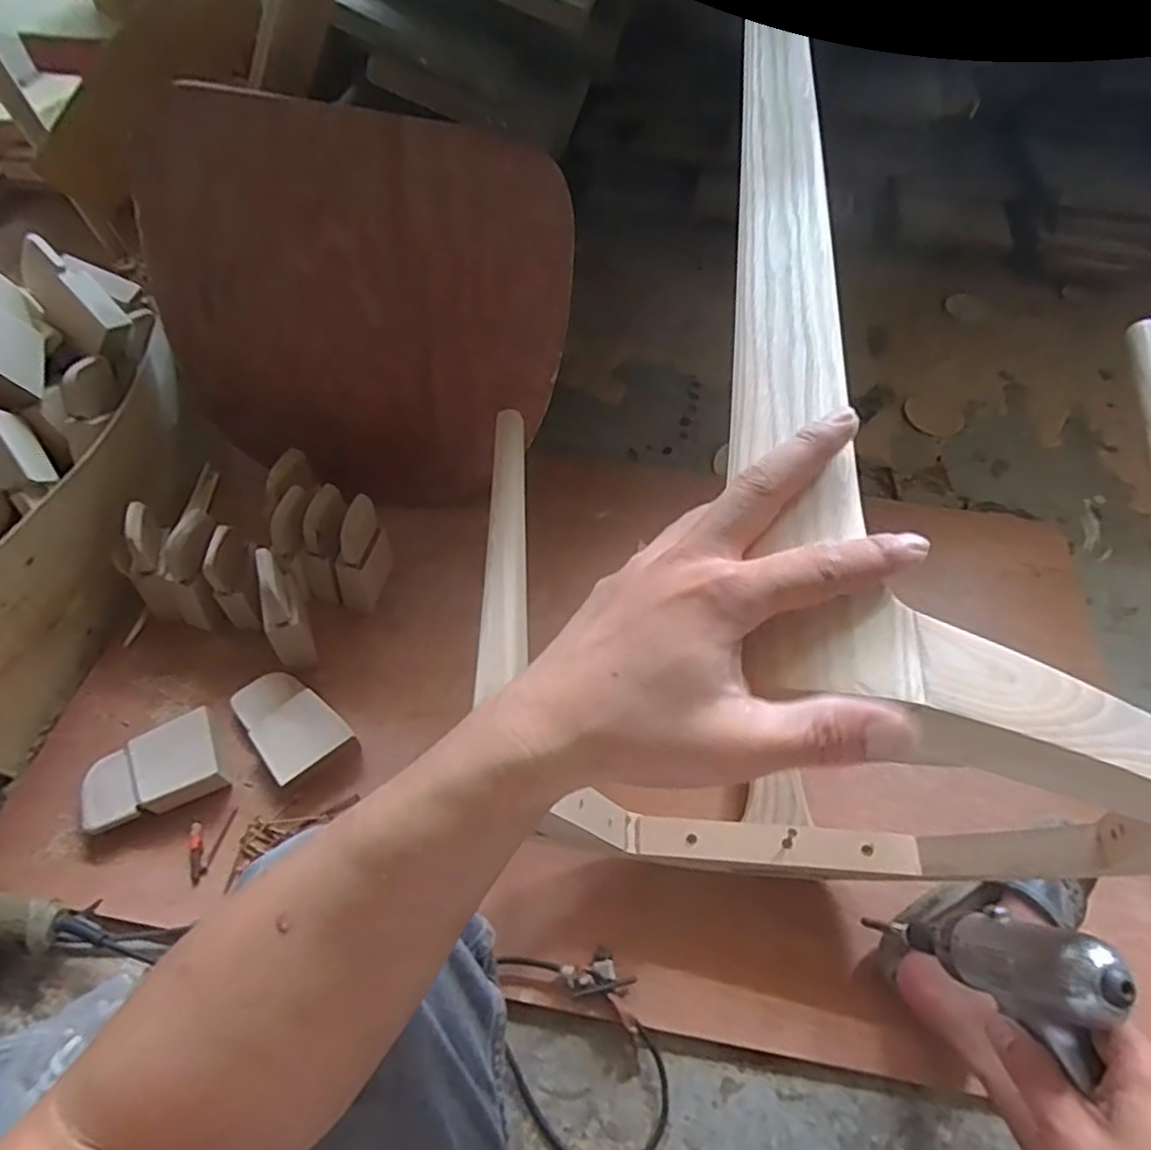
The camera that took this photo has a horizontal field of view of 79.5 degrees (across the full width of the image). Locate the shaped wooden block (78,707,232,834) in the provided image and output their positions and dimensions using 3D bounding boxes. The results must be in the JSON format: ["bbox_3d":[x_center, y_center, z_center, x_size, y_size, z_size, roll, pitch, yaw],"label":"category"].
[{"bbox_3d":[-0.470,0.222,0.764,0.146,0.044,0.096,-23,59,-17],"label":"shaped wooden block"}]

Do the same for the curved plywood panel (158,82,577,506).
[{"bbox_3d":[-0.269,-0.302,0.864,0.496,0.468,0.044,9,38,-1],"label":"curved plywood panel"}]

